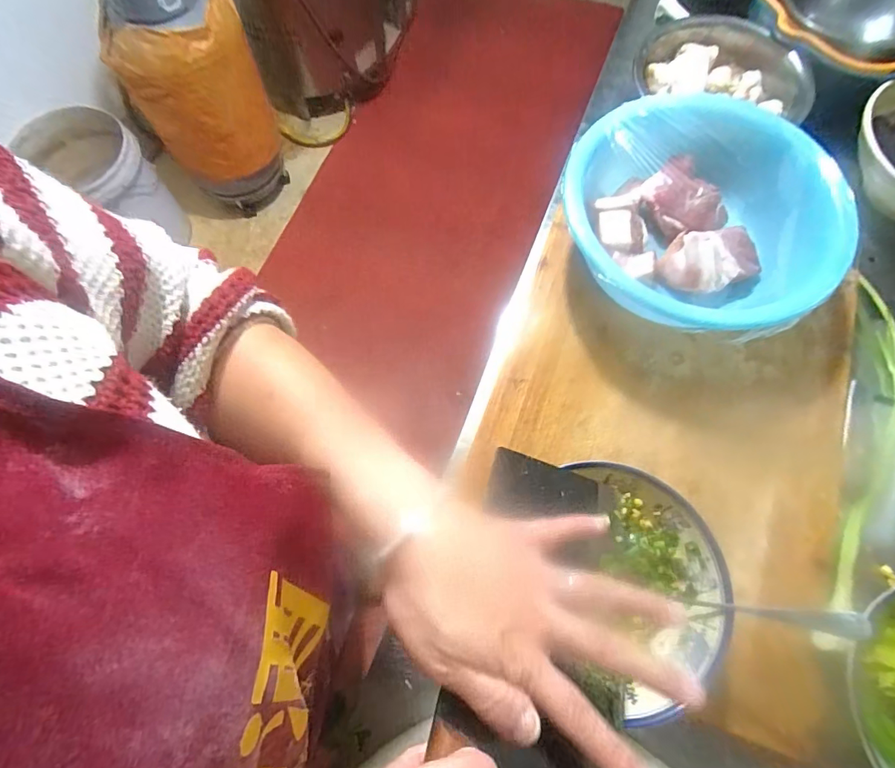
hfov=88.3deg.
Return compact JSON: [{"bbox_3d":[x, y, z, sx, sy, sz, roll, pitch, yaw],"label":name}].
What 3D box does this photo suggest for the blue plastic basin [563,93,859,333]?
[{"bbox_3d":[0.291,-0.185,0.504,0.309,0.085,0.247,-5,70,1],"label":"blue plastic basin"}]

